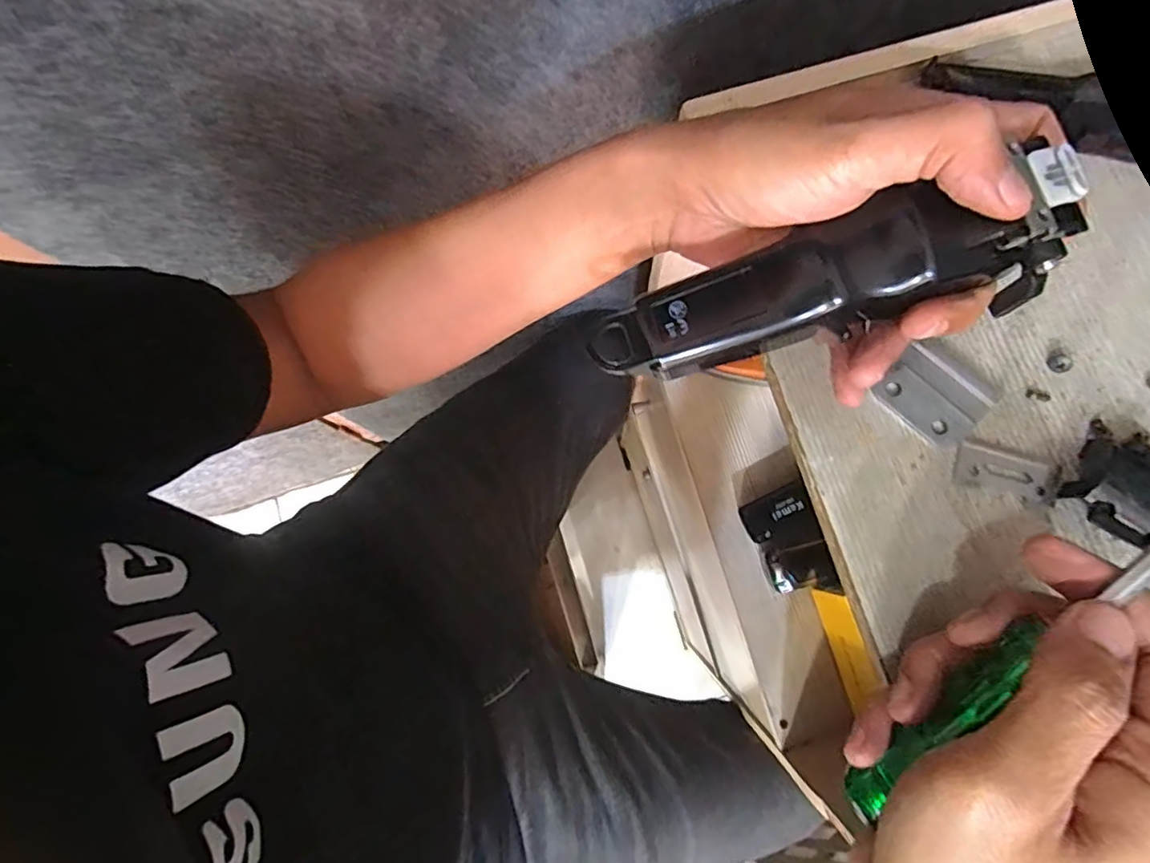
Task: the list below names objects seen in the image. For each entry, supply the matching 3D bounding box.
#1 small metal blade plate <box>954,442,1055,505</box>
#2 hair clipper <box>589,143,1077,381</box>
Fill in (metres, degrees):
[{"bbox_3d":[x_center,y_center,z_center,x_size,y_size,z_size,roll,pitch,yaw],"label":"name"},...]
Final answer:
[{"bbox_3d":[0.179,0.017,0.241,0.037,0.004,0.018,15,80,4],"label":"small metal blade plate"},{"bbox_3d":[0.089,-0.052,0.219,0.168,0.034,0.040,-15,79,15],"label":"hair clipper"}]

